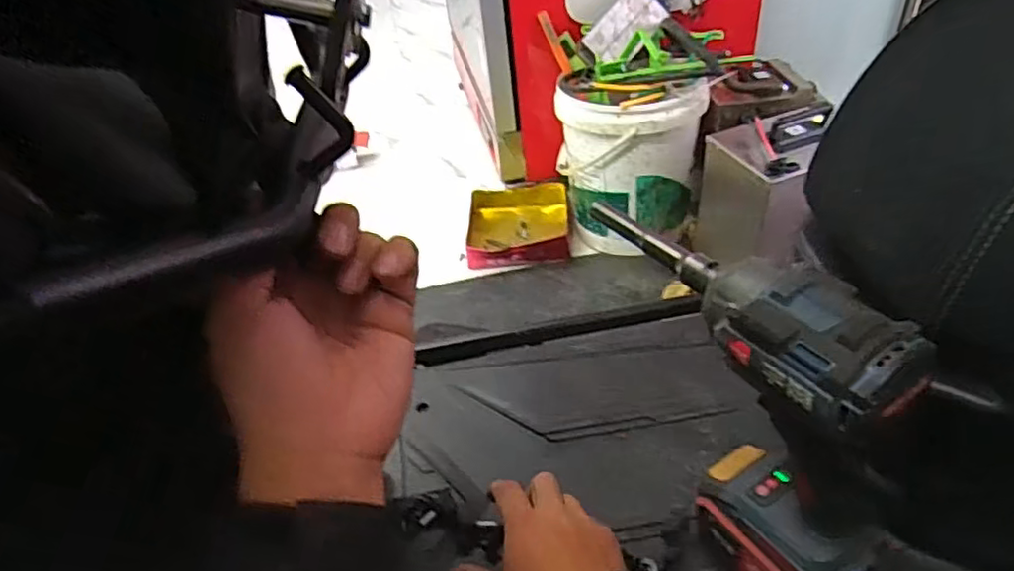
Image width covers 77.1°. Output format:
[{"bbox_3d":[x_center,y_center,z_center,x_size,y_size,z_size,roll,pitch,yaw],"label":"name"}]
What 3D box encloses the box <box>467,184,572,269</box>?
[{"bbox_3d":[0.027,-0.145,1.548,0.252,0.056,0.264,-3,40,6],"label":"box"}]

